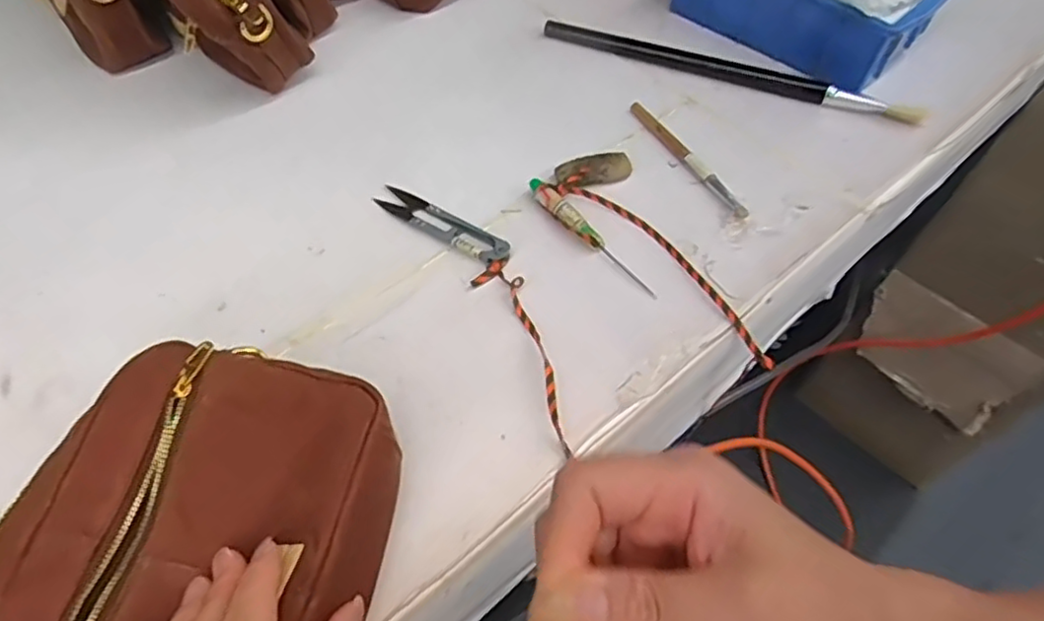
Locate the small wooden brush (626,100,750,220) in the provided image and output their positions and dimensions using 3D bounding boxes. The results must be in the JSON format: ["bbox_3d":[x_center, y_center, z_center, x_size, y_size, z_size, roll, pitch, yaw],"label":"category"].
[{"bbox_3d":[0.117,-0.110,0.481,0.009,0.009,0.131,-20,58,-17],"label":"small wooden brush"}]

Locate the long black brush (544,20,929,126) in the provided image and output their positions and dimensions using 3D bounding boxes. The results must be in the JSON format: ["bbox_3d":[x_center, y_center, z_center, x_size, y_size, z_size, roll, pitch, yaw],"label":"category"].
[{"bbox_3d":[0.158,-0.188,0.528,0.294,0.015,0.016,21,56,11],"label":"long black brush"}]

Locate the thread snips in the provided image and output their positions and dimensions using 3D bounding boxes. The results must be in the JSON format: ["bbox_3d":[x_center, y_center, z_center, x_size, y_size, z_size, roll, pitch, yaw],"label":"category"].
[{"bbox_3d":[-0.052,-0.058,0.438,0.100,0.005,0.024,34,59,19],"label":"thread snips"}]

